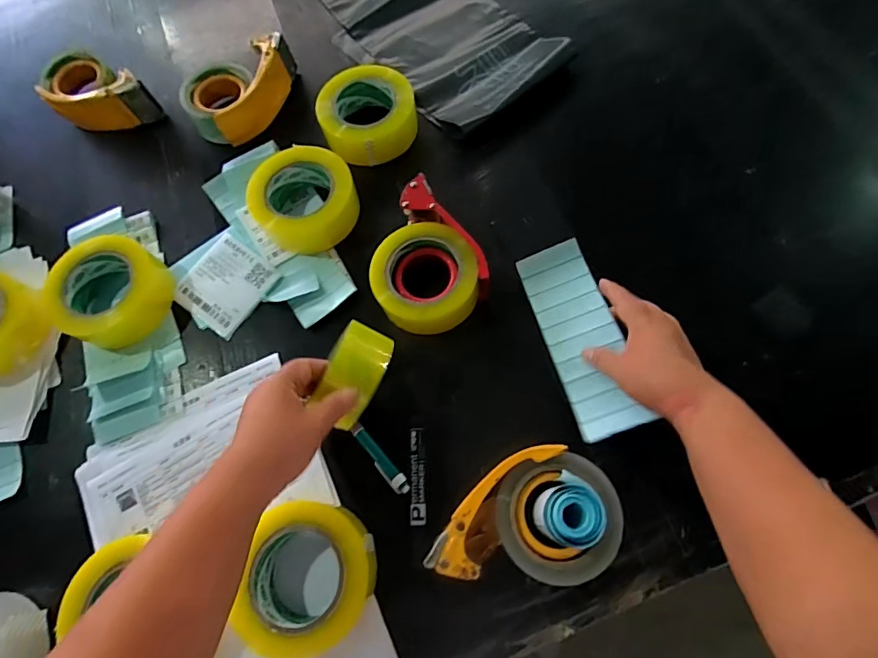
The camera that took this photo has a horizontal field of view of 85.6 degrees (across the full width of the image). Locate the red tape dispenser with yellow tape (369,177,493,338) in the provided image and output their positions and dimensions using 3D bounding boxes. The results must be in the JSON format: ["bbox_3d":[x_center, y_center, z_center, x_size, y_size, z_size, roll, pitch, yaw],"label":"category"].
[{"bbox_3d":[-0.024,-0.074,0.553,0.123,0.060,0.160,-33,71,-9],"label":"red tape dispenser with yellow tape"}]

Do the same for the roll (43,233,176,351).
[{"bbox_3d":[-0.399,-0.045,0.572,0.125,0.070,0.130,-1,70,2],"label":"roll"}]

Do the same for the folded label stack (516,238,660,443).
[{"bbox_3d":[0.154,0.006,0.518,0.074,0.018,0.223,-22,62,13],"label":"folded label stack"}]

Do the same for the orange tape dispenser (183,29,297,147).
[{"bbox_3d":[-0.286,-0.343,0.677,0.111,0.071,0.158,23,72,11],"label":"orange tape dispenser"}]

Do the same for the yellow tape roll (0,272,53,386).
[{"bbox_3d":[-0.547,-0.003,0.574,0.141,0.060,0.127,15,71,8],"label":"yellow tape roll"}]

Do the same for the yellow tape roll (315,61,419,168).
[{"bbox_3d":[-0.094,-0.287,0.631,0.113,0.077,0.117,-1,70,2],"label":"yellow tape roll"}]

